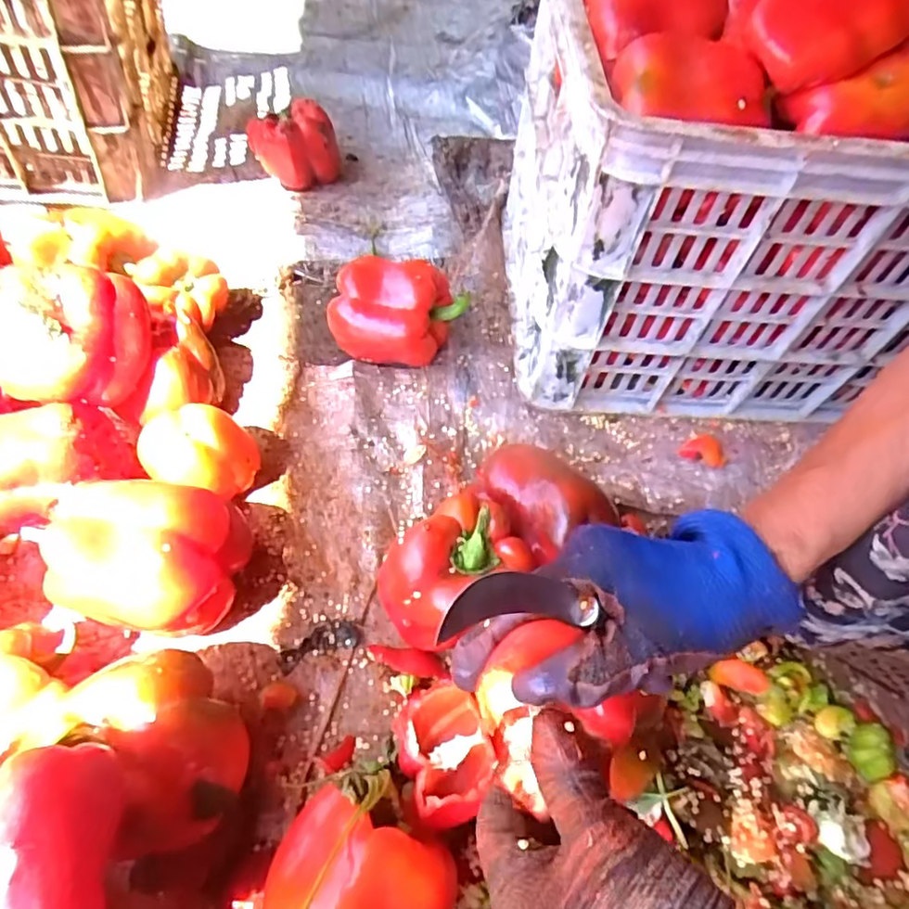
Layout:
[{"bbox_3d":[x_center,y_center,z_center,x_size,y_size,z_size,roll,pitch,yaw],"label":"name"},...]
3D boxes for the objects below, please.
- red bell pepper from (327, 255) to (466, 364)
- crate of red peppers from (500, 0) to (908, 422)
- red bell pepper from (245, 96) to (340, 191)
[{"bbox_3d":[-0.056,-0.138,0.582,0.128,0.091,0.094,7,57,-1],"label":"red bell pepper"},{"bbox_3d":[0.251,-0.249,0.536,0.355,0.329,0.300,2,57,-4],"label":"crate of red peppers"},{"bbox_3d":[-0.202,-0.393,0.745,0.107,0.079,0.078,-12,59,-12],"label":"red bell pepper"}]

